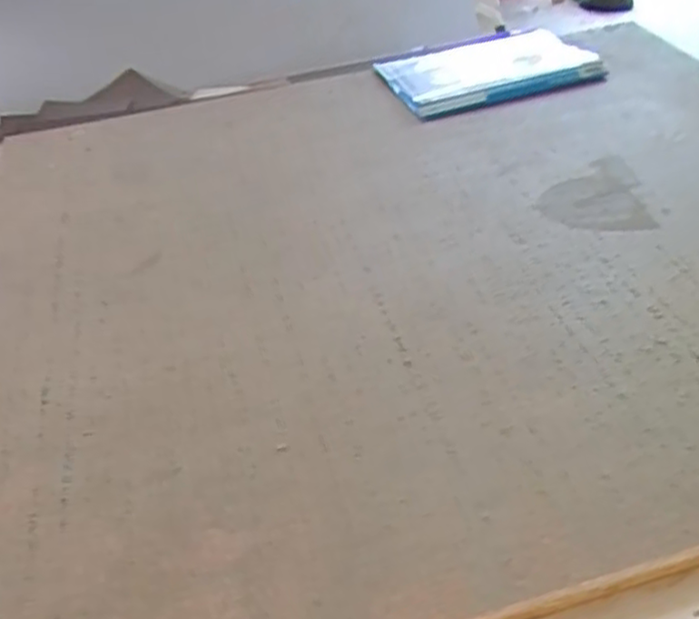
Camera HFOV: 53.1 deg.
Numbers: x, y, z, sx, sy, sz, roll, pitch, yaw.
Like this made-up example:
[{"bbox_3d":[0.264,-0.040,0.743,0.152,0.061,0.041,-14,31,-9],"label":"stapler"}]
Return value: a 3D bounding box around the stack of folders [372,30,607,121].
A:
[{"bbox_3d":[0.253,-0.432,1.254,0.398,0.045,0.248,-11,40,-4],"label":"stack of folders"}]

